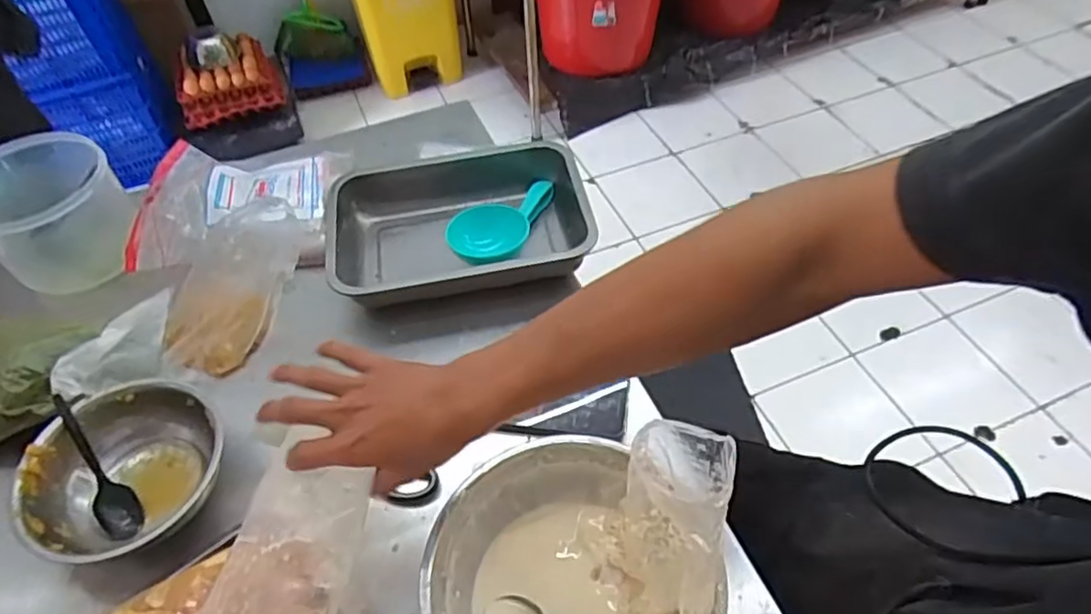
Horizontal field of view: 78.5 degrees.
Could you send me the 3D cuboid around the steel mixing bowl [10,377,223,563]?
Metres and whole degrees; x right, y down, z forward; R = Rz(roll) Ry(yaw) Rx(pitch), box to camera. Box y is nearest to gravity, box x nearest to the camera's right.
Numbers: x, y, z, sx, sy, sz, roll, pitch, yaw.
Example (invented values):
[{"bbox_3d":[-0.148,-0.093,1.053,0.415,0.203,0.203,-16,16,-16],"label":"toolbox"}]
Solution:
[{"bbox_3d":[-0.400,0.162,0.642,0.145,0.078,0.176,10,52,11],"label":"steel mixing bowl"}]

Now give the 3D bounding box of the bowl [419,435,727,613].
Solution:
[{"bbox_3d":[0.009,0.237,0.556,0.210,0.089,0.232,-20,52,-13],"label":"bowl"}]

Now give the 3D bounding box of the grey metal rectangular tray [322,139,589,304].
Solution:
[{"bbox_3d":[-0.107,-0.086,0.838,0.308,0.109,0.211,-10,51,-5],"label":"grey metal rectangular tray"}]

